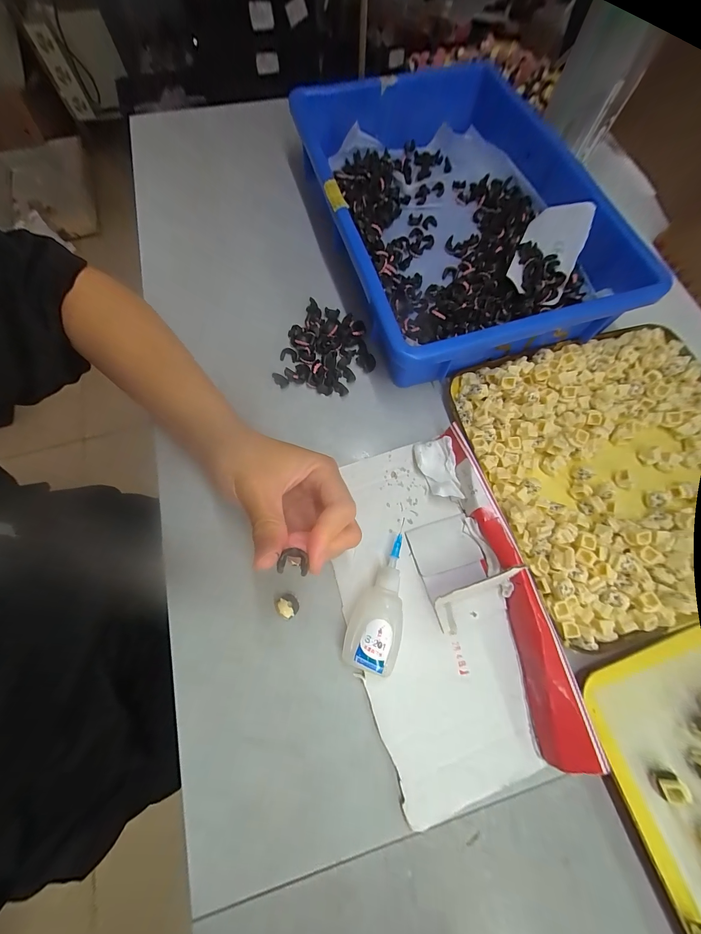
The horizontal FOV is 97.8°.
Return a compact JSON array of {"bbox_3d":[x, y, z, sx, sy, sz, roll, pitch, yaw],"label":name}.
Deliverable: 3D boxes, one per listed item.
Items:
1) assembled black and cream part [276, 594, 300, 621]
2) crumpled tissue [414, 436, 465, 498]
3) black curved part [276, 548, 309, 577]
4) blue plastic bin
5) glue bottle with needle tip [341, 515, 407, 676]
[{"bbox_3d":[-0.045,0.102,0.225,0.015,0.017,0.014,0,71,-1],"label":"assembled black and cream part"},{"bbox_3d":[0.072,0.002,0.256,0.030,0.016,0.052,-7,71,-4],"label":"crumpled tissue"},{"bbox_3d":[-0.028,0.047,0.150,0.014,0.005,0.011,6,72,4],"label":"black curved part"},{"bbox_3d":[0.098,-0.267,0.319,0.242,0.061,0.362,-16,72,-7],"label":"blue plastic bin"},{"bbox_3d":[0.023,0.097,0.221,0.034,0.023,0.098,17,71,5],"label":"glue bottle with needle tip"}]

